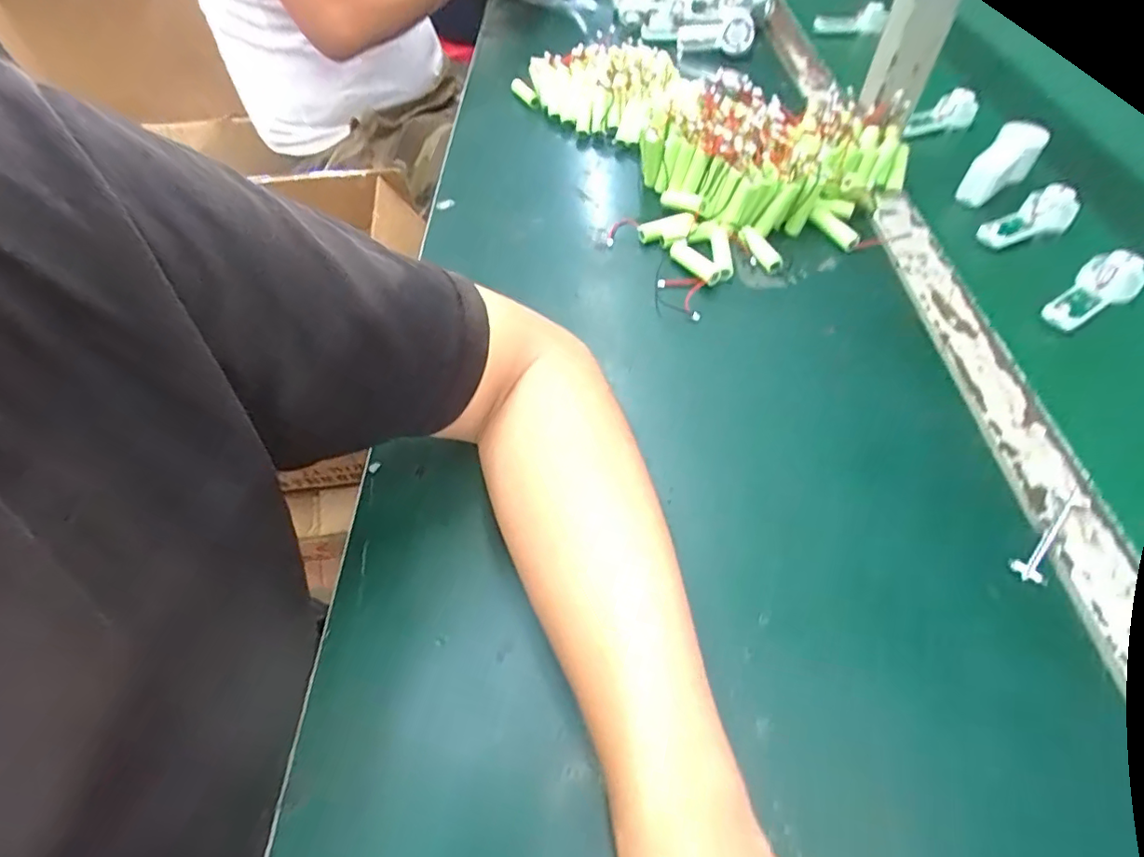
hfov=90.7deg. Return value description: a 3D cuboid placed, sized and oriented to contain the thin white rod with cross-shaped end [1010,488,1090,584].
[{"bbox_3d":[0.275,0.059,0.322,0.079,0.006,0.016,-36,59,-23],"label":"thin white rod with cross-shaped end"}]

